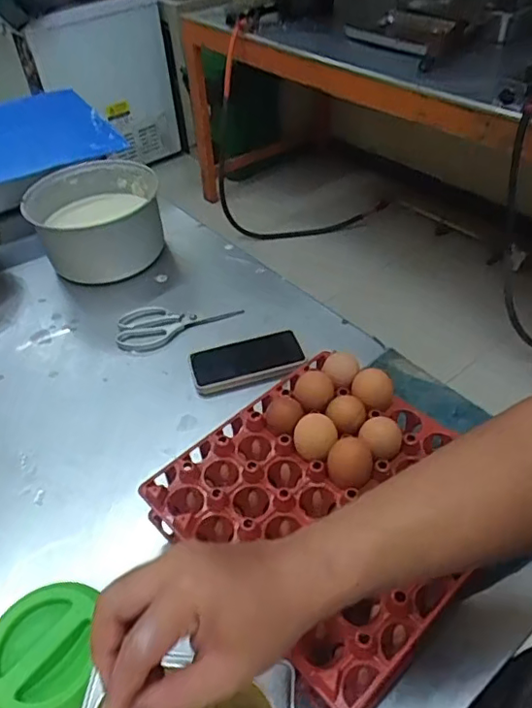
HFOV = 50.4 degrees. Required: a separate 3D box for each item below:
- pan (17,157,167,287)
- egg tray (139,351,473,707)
[{"bbox_3d":[-0.290,-0.233,0.983,0.210,0.127,0.206,-3,44,2],"label":"pan"},{"bbox_3d":[0.064,0.134,0.559,0.282,0.067,0.284,-35,51,-28],"label":"egg tray"}]

